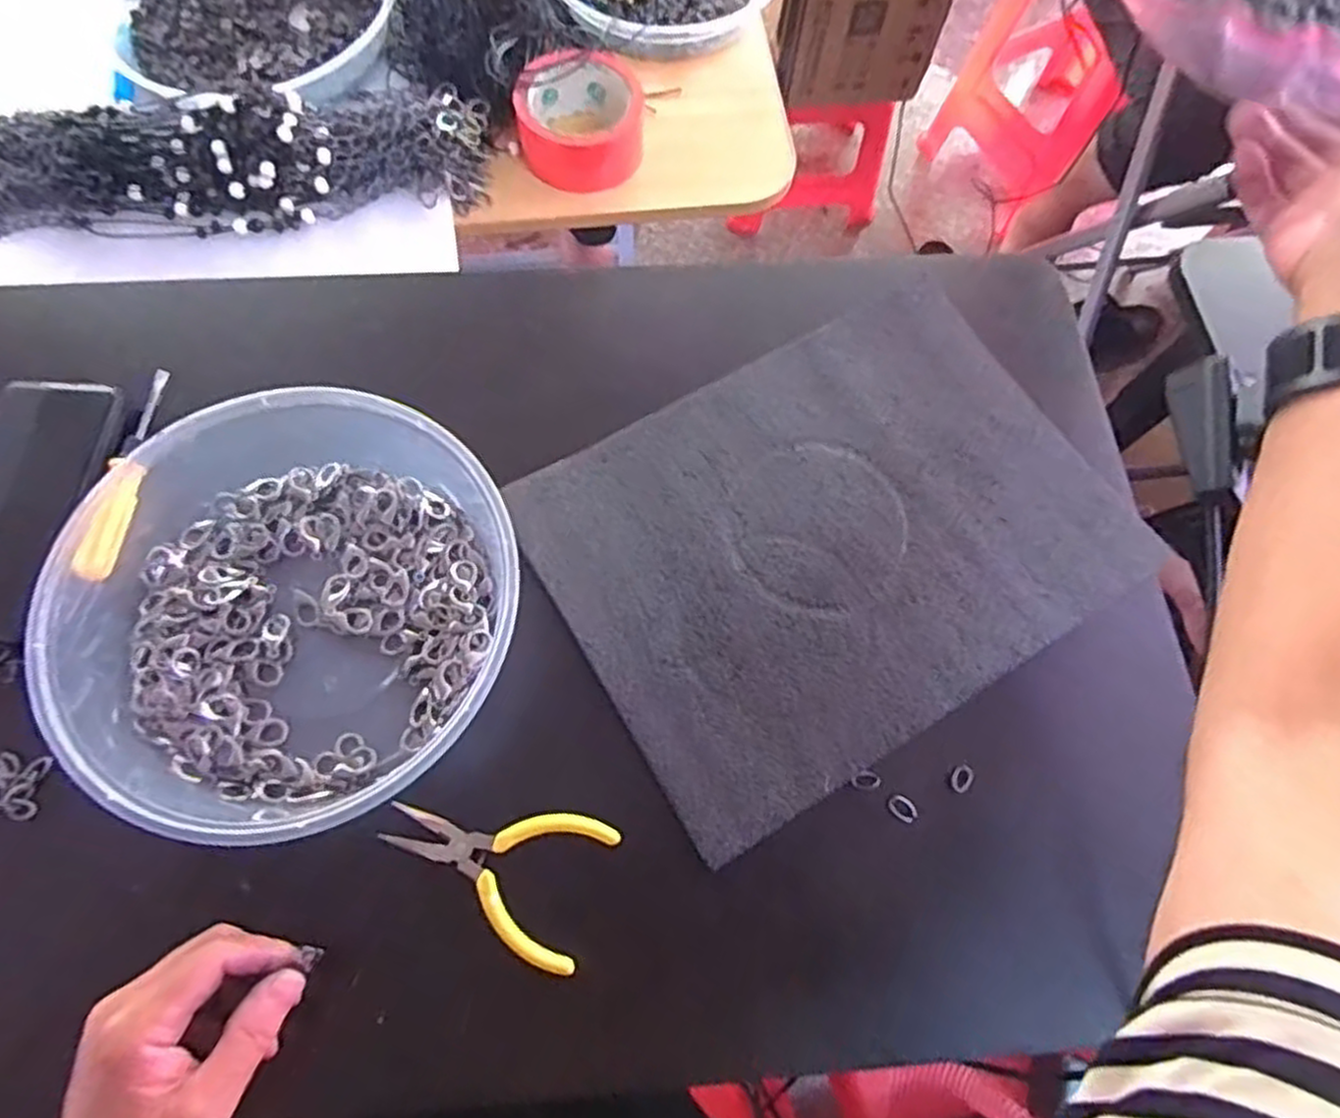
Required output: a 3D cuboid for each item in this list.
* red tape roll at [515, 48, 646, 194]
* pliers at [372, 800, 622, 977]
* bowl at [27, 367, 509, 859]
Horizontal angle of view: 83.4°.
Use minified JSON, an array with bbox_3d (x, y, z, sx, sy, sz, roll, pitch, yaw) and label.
[{"bbox_3d":[-0.069,-0.347,0.595,0.098,0.052,0.094,0,72,0],"label":"red tape roll"},{"bbox_3d":[-0.093,0.159,0.396,0.114,0.012,0.073,20,71,5],"label":"pliers"},{"bbox_3d":[-0.200,0.024,0.412,0.234,0.057,0.228,1,70,-2],"label":"bowl"}]

